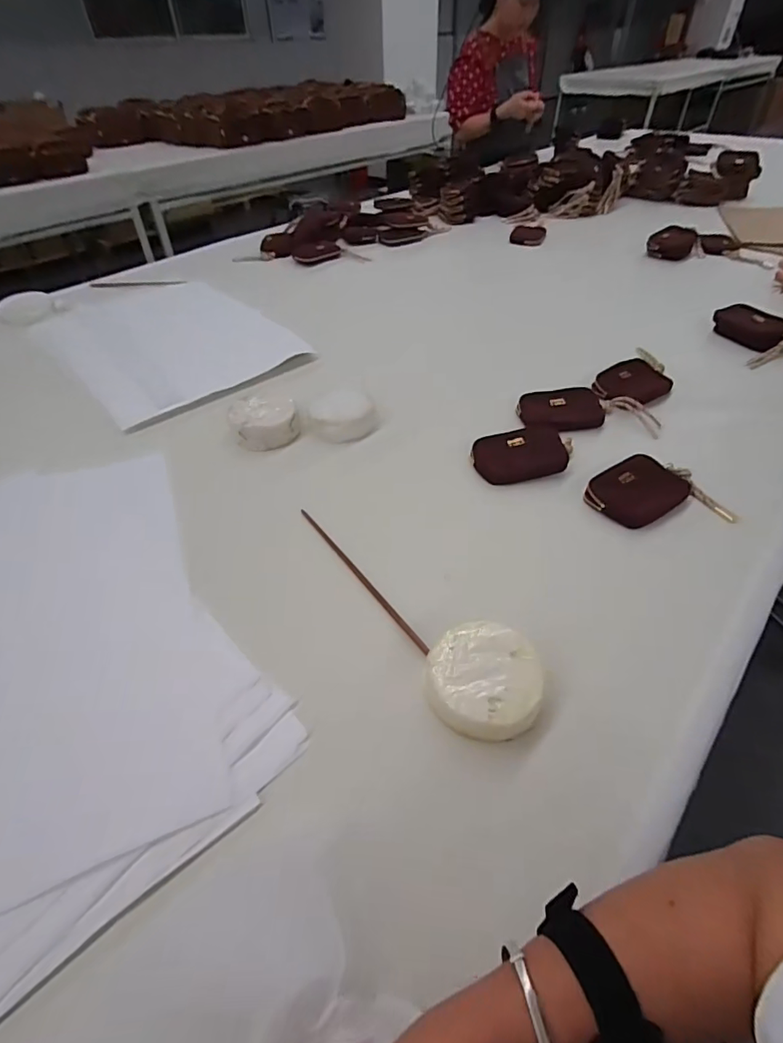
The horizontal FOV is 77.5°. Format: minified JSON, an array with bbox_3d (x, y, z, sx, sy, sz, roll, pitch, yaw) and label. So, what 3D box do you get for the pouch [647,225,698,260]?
[{"bbox_3d":[0.660,-0.653,1.151,0.102,0.059,0.064,16,48,17],"label":"pouch"}]

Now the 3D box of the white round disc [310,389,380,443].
[{"bbox_3d":[-0.071,-0.154,0.708,0.094,0.029,0.097,-1,45,1],"label":"white round disc"}]

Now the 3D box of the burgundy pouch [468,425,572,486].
[{"bbox_3d":[0.167,-0.088,0.640,0.118,0.033,0.066,-5,45,-3],"label":"burgundy pouch"}]

